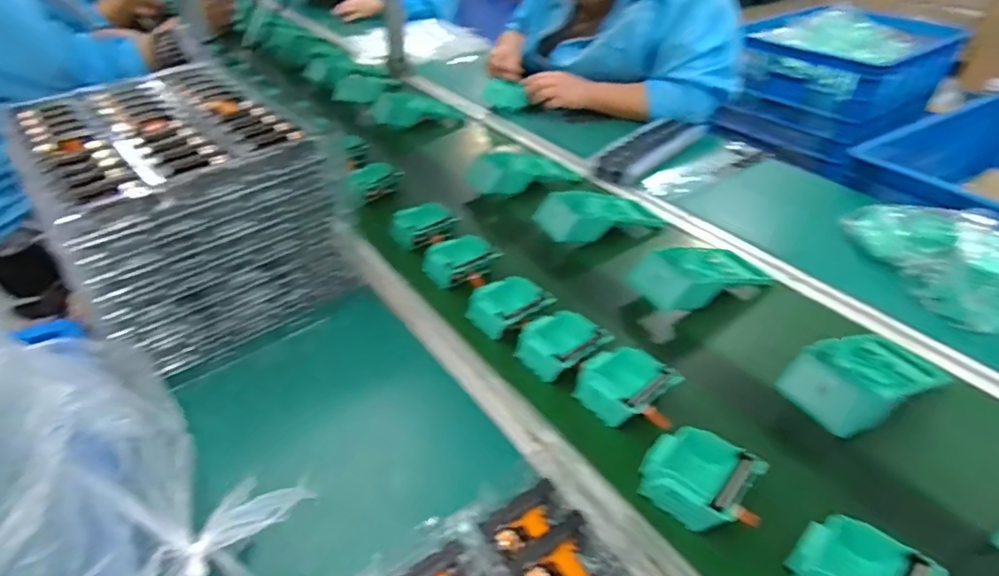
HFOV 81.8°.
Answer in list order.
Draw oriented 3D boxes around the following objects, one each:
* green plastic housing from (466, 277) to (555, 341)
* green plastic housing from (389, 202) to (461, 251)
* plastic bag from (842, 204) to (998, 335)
[{"bbox_3d":[0.011,0.020,0.674,0.081,0.035,0.071,-22,43,-26],"label":"green plastic housing"},{"bbox_3d":[-0.114,-0.091,0.823,0.091,0.030,0.056,-27,45,-31],"label":"green plastic housing"},{"bbox_3d":[0.619,-0.054,0.758,0.182,0.086,0.261,-9,38,-12],"label":"plastic bag"}]

